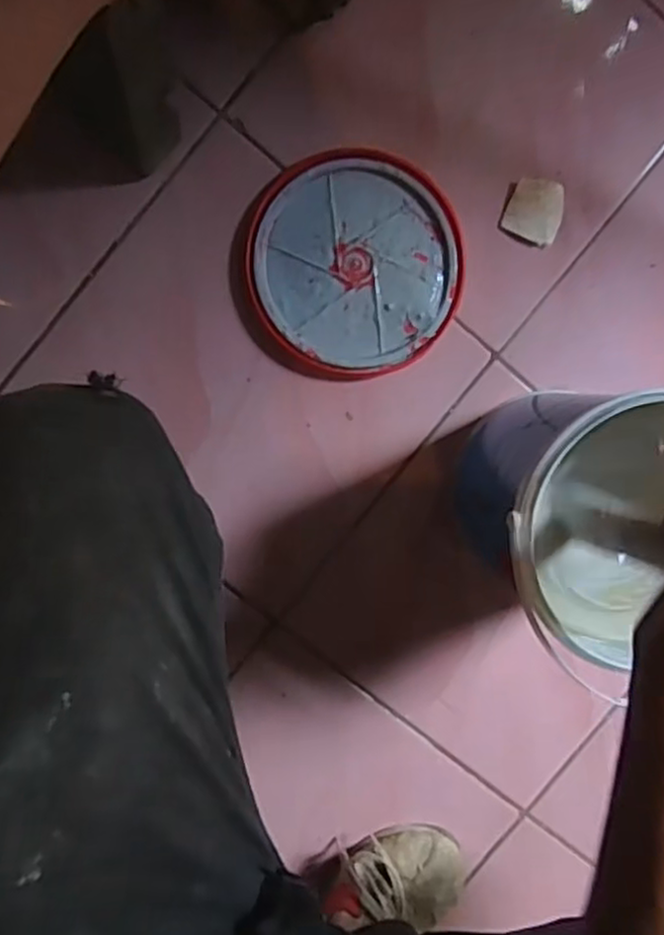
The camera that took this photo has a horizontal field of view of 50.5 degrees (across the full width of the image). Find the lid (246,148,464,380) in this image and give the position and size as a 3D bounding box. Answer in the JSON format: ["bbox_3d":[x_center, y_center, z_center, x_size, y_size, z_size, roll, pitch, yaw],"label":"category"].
[{"bbox_3d":[0.020,-0.166,0.581,0.171,0.014,0.174,0,96,-3],"label":"lid"}]

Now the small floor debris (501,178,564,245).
[{"bbox_3d":[0.172,-0.216,0.590,0.047,0.011,0.048,19,95,-5],"label":"small floor debris"}]

